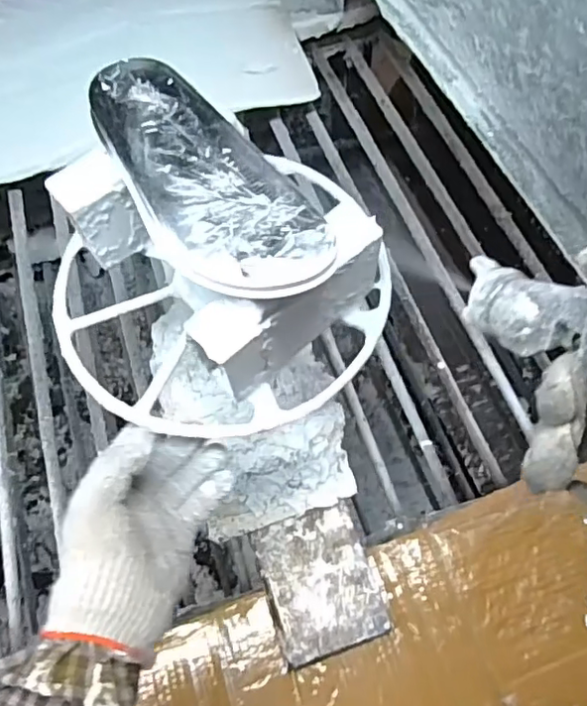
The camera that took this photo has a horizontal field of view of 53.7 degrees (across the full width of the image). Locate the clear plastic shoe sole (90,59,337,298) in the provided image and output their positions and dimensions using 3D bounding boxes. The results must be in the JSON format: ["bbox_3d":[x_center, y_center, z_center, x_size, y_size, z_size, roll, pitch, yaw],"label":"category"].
[{"bbox_3d":[-0.066,-0.123,0.390,0.090,0.018,0.225,-31,67,-12],"label":"clear plastic shoe sole"}]

